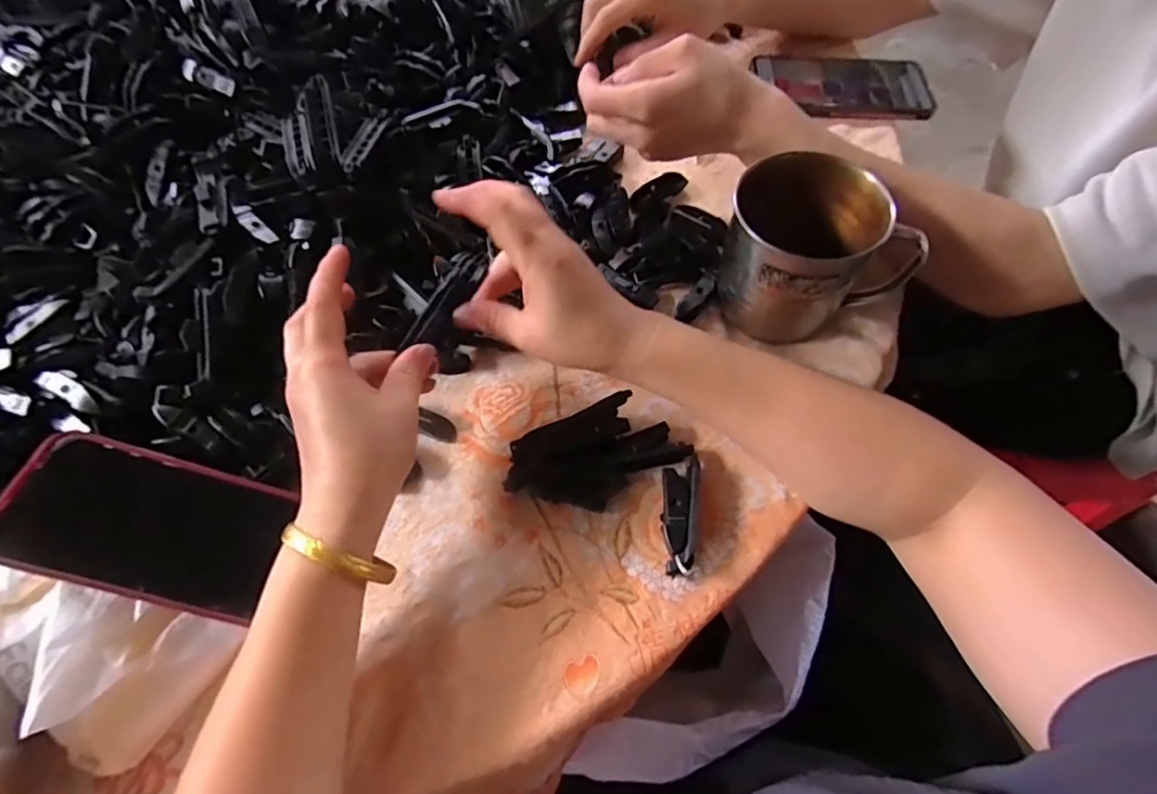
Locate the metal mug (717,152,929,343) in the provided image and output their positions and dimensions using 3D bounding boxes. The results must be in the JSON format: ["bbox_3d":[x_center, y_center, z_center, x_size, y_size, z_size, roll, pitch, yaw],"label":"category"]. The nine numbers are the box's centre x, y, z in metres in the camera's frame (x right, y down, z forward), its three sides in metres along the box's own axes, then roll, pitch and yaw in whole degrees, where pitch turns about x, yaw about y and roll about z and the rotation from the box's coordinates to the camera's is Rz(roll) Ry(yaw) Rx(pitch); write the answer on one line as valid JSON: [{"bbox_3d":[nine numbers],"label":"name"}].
[{"bbox_3d":[0.153,-0.094,0.368,0.099,0.086,0.080,-21,65,-7],"label":"metal mug"}]

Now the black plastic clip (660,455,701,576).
[{"bbox_3d":[0.061,0.071,0.331,0.021,0.019,0.073,6,65,6],"label":"black plastic clip"}]

